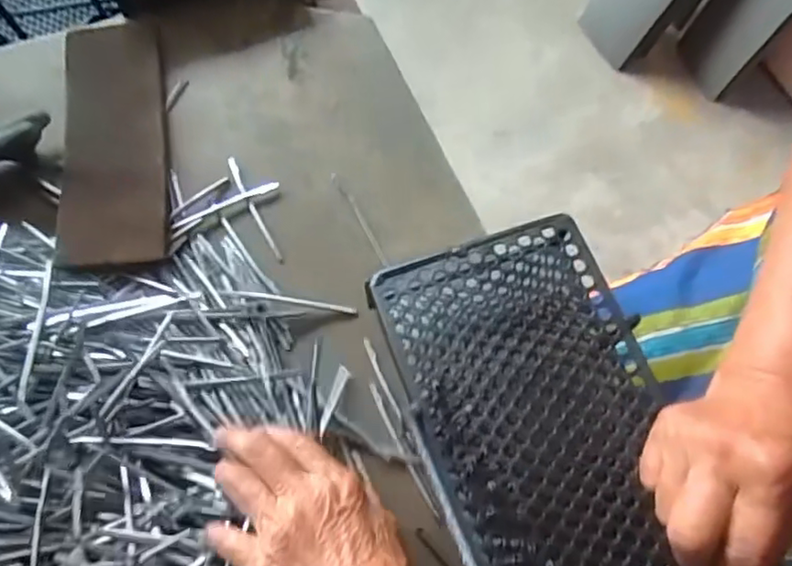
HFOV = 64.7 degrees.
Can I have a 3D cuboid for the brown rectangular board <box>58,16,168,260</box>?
[{"bbox_3d":[-0.240,-0.126,0.531,0.082,0.016,0.256,-9,65,-6],"label":"brown rectangular board"}]

